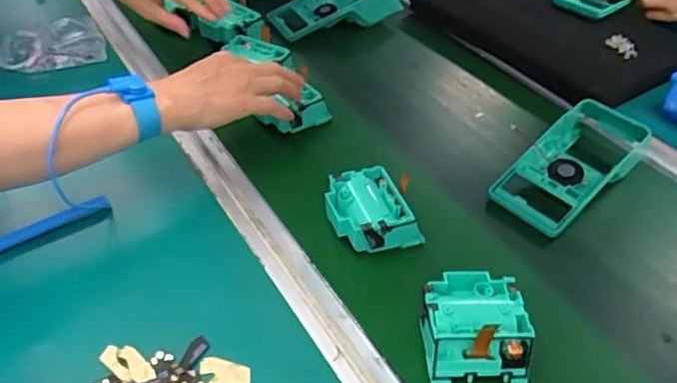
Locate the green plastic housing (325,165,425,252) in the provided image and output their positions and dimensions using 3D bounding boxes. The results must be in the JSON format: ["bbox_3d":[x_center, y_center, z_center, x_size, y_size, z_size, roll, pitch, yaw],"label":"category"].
[{"bbox_3d":[0.027,0.022,0.525,0.070,0.044,0.075,-15,45,-21],"label":"green plastic housing"}]

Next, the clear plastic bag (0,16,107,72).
[{"bbox_3d":[-0.355,-0.179,0.715,0.122,0.042,0.064,-8,43,-14],"label":"clear plastic bag"}]

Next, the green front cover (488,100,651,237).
[{"bbox_3d":[0.240,-0.029,0.592,0.179,0.049,0.087,-30,52,-33],"label":"green front cover"}]

